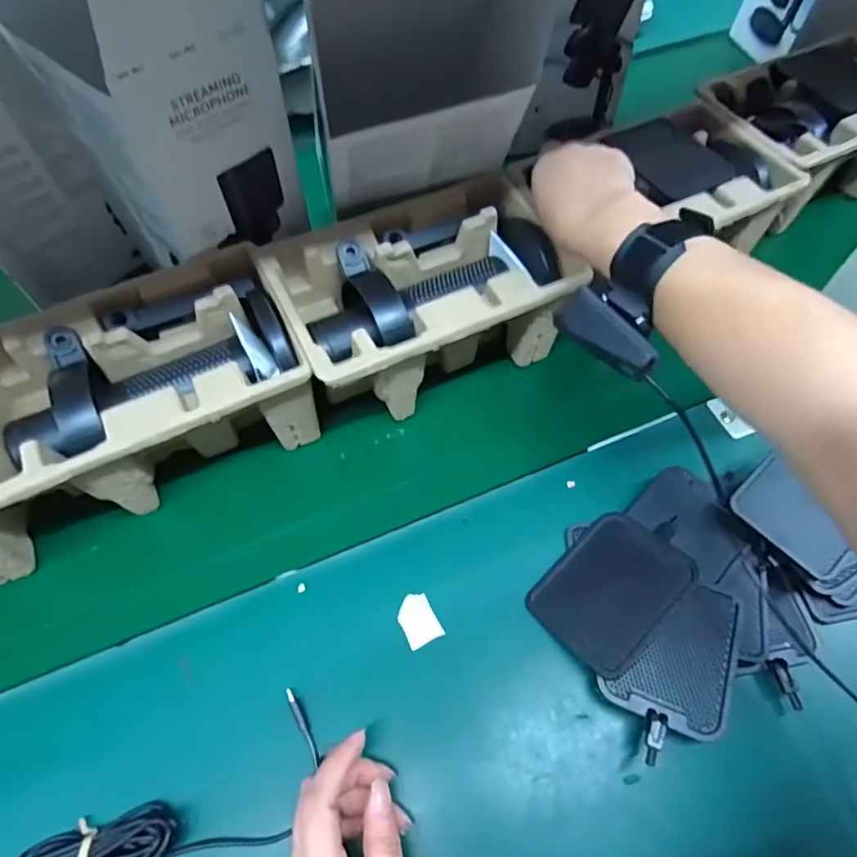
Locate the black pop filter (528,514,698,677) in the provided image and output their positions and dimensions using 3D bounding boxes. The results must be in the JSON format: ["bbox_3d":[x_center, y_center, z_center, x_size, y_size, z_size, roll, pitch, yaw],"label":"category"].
[{"bbox_3d":[0.126,0.110,0.388,0.100,0.006,0.074,-44,57,-12],"label":"black pop filter"}]

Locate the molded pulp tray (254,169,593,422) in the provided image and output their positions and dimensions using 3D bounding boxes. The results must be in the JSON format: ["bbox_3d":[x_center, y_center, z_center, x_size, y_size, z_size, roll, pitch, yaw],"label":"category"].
[{"bbox_3d":[-0.007,-0.096,0.468,0.240,0.106,0.142,-24,62,-12],"label":"molded pulp tray"}]

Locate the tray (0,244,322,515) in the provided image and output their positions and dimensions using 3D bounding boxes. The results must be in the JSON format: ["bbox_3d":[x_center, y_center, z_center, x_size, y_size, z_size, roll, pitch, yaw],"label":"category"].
[{"bbox_3d":[-0.206,-0.022,0.427,0.223,0.099,0.144,-26,62,-13],"label":"tray"}]

